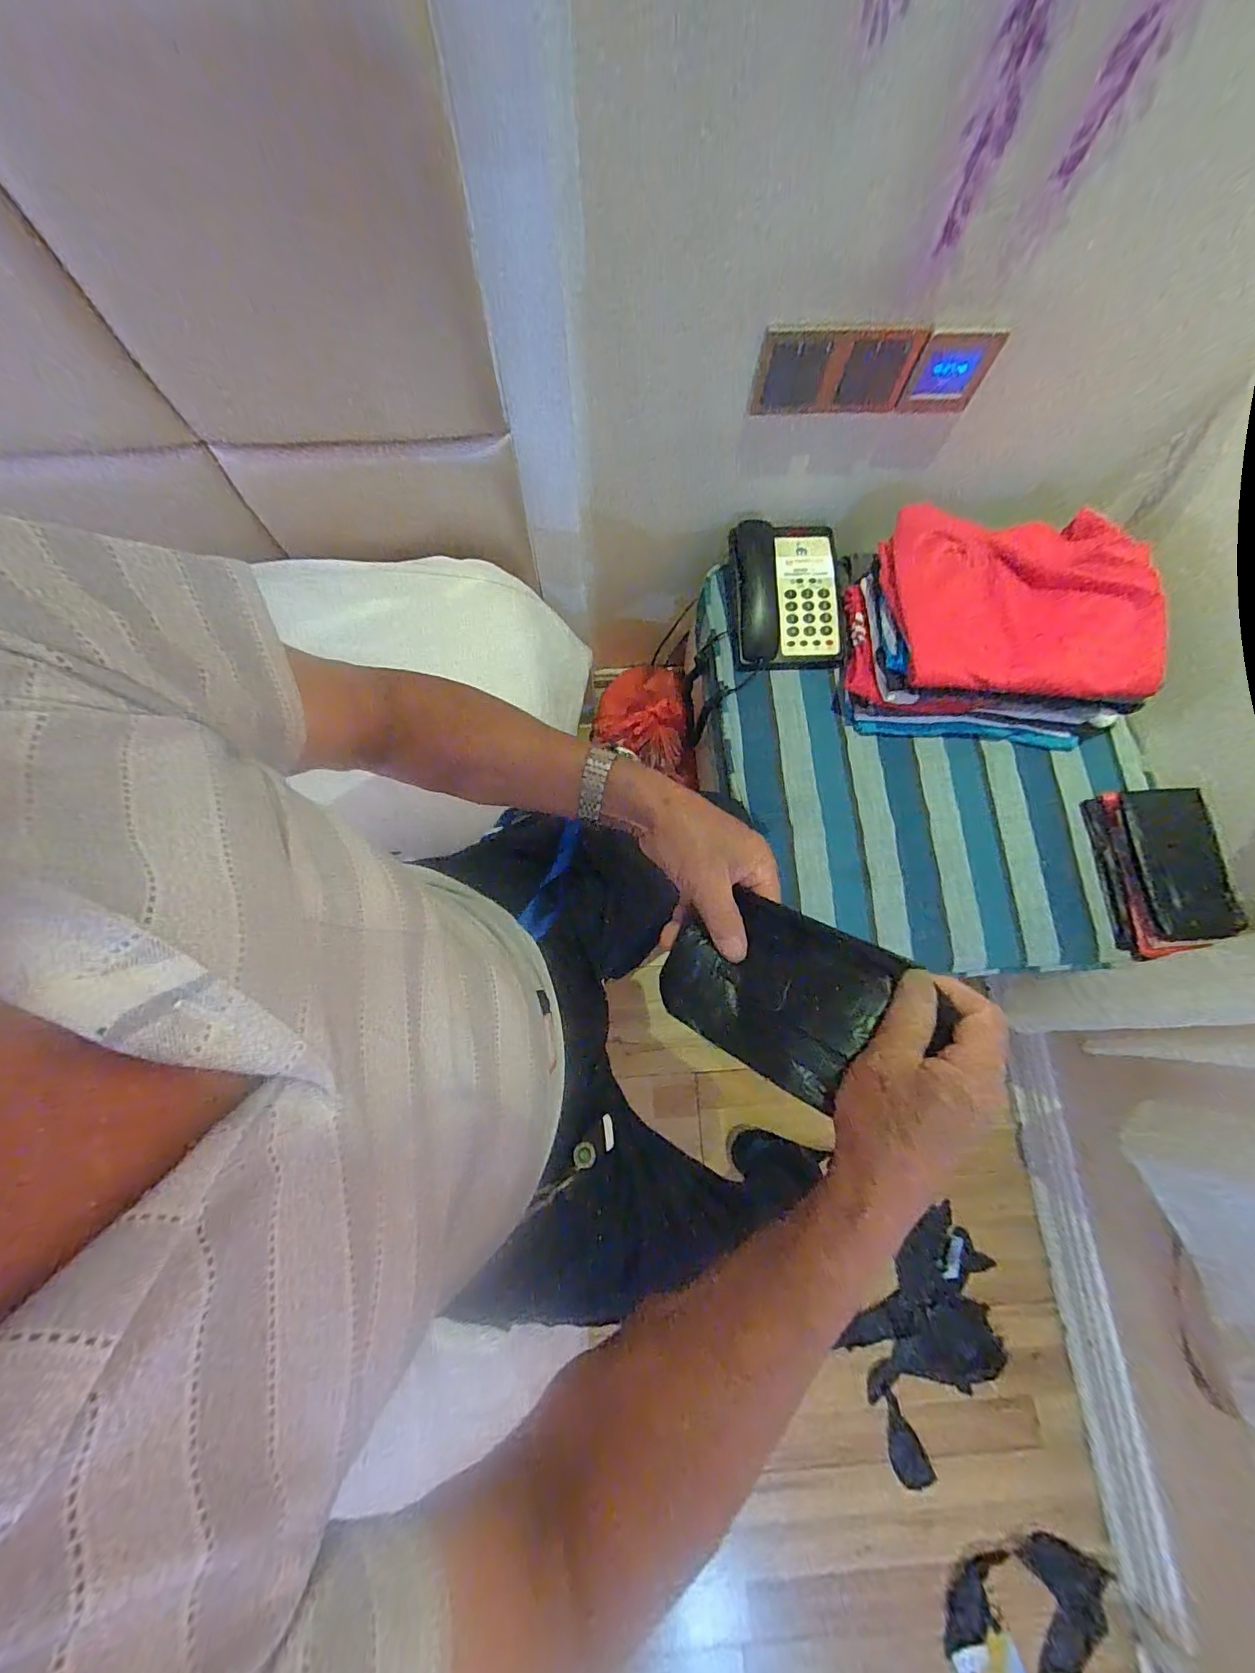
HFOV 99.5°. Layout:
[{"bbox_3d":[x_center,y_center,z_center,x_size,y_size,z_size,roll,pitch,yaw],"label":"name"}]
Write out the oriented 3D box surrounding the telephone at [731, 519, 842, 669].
[{"bbox_3d":[0.223,-0.337,0.758,0.152,0.059,0.213,-1,75,-1],"label":"telephone"}]

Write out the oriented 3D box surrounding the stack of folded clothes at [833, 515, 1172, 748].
[{"bbox_3d":[0.465,-0.263,0.697,0.338,0.164,0.237,6,75,1],"label":"stack of folded clothes"}]

